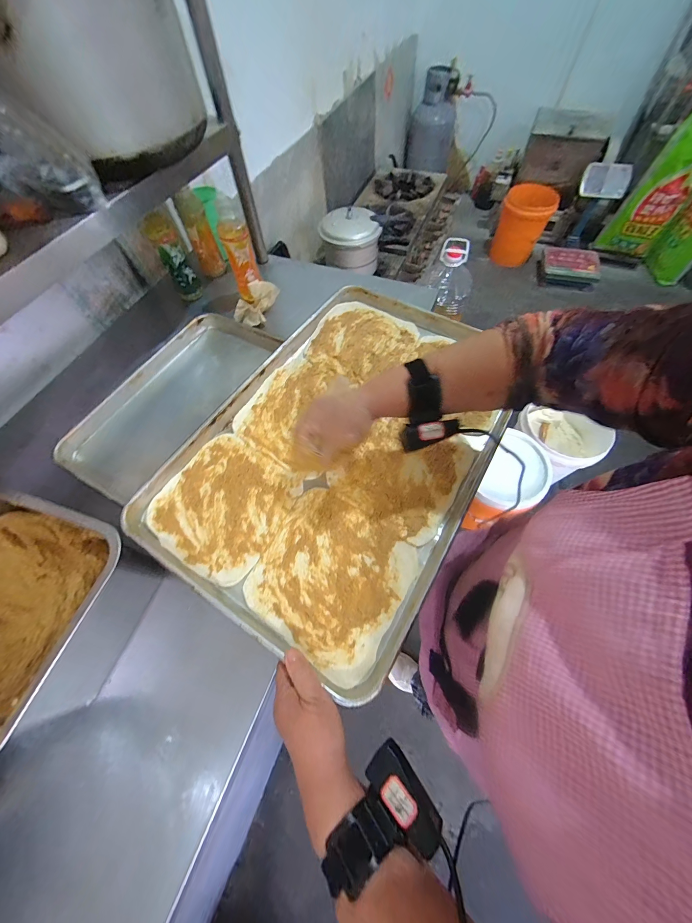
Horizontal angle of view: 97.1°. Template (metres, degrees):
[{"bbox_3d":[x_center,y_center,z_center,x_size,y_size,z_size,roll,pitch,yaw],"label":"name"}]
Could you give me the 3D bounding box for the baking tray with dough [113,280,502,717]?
[{"bbox_3d":[0.009,-0.050,0.483,0.395,0.032,0.595,28,68,15],"label":"baking tray with dough"}]

